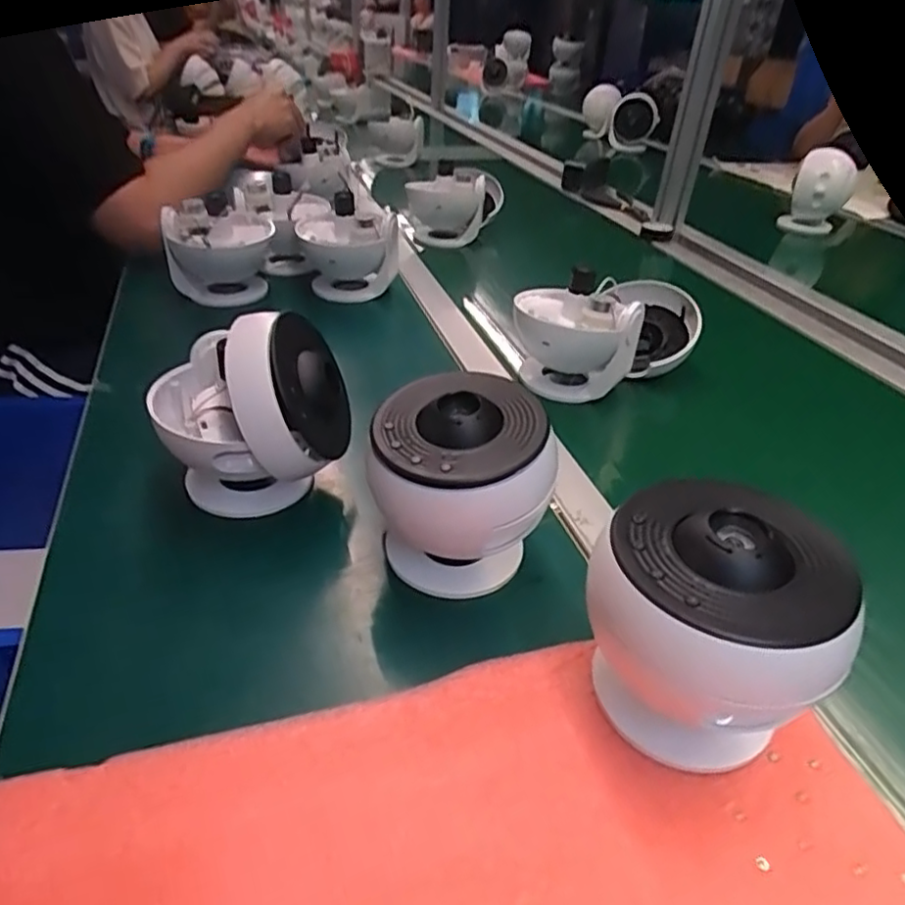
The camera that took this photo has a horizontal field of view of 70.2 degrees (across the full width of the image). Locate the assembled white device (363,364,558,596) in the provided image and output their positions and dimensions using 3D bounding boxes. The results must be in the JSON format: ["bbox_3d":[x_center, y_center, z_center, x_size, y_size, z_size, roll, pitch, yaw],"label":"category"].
[{"bbox_3d":[0.005,0.022,0.401,0.108,0.109,0.103,1,35,-4],"label":"assembled white device"}]

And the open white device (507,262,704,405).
[{"bbox_3d":[0.155,-0.130,0.642,0.187,0.101,0.109,-18,40,-27],"label":"open white device"}]

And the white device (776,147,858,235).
[{"bbox_3d":[0.649,-0.460,1.137,0.093,0.134,0.091,18,39,15],"label":"white device"}]

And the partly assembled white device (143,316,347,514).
[{"bbox_3d":[-0.145,-0.032,0.459,0.125,0.125,0.112,-15,39,-24],"label":"partly assembled white device"}]

